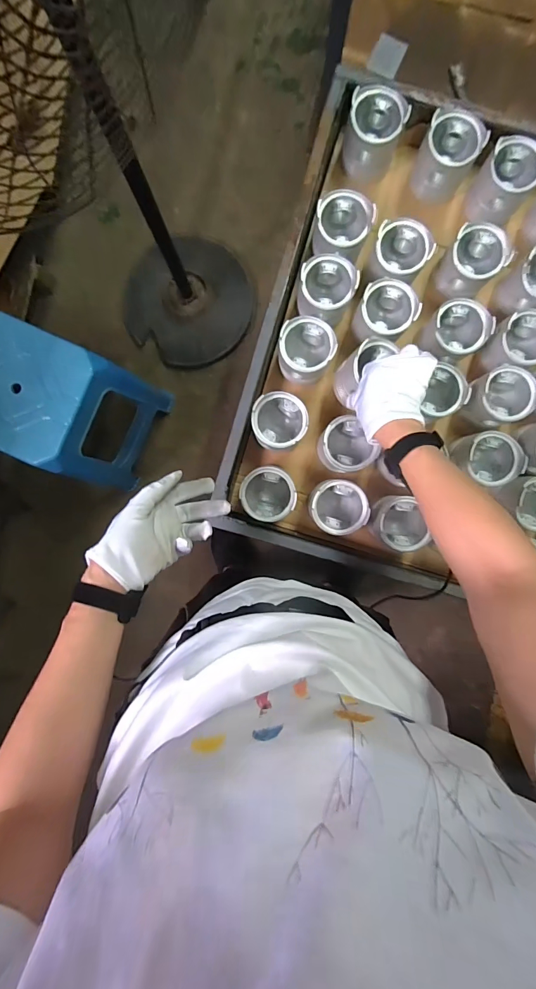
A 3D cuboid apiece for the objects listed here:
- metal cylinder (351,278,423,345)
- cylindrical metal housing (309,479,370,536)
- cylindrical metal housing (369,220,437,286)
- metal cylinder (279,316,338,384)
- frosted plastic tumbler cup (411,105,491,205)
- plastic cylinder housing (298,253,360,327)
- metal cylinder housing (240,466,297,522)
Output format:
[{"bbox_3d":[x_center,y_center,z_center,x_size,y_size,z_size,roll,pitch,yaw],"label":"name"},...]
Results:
[{"bbox_3d":[0.186,-0.285,0.635,0.084,0.082,0.081,23,91,-1],"label":"metal cylinder"},{"bbox_3d":[0.108,0.018,0.636,0.084,0.090,0.081,0,91,0],"label":"cylindrical metal housing"},{"bbox_3d":[0.206,-0.372,0.631,0.085,0.088,0.082,0,91,0],"label":"cylindrical metal housing"},{"bbox_3d":[0.061,-0.229,0.634,0.087,0.073,0.085,-1,91,0],"label":"metal cylinder"},{"bbox_3d":[0.287,-0.542,0.631,0.090,0.097,0.084,0,91,0],"label":"frosted plastic tumbler cup"},{"bbox_3d":[0.092,-0.324,0.629,0.086,0.066,0.082,0,91,0],"label":"plastic cylinder housing"},{"bbox_3d":[0.001,-0.001,0.636,0.082,0.074,0.082,0,91,0],"label":"metal cylinder housing"}]

